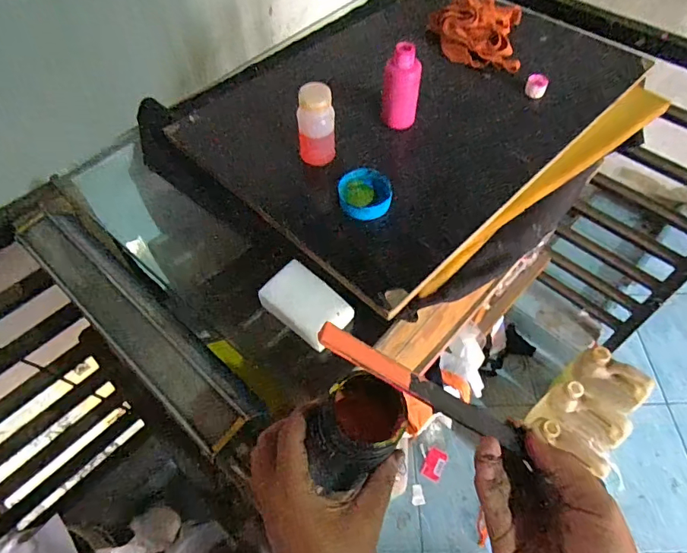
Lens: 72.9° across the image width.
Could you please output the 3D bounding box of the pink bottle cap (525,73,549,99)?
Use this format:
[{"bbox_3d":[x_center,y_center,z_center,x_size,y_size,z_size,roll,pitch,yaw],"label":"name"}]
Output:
[{"bbox_3d":[0.271,-0.268,0.651,0.028,0.025,0.021,19,57,14],"label":"pink bottle cap"}]

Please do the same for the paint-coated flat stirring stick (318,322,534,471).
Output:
[{"bbox_3d":[0.052,0.070,0.283,0.151,0.013,0.020,32,57,-12],"label":"paint-coated flat stirring stick"}]

